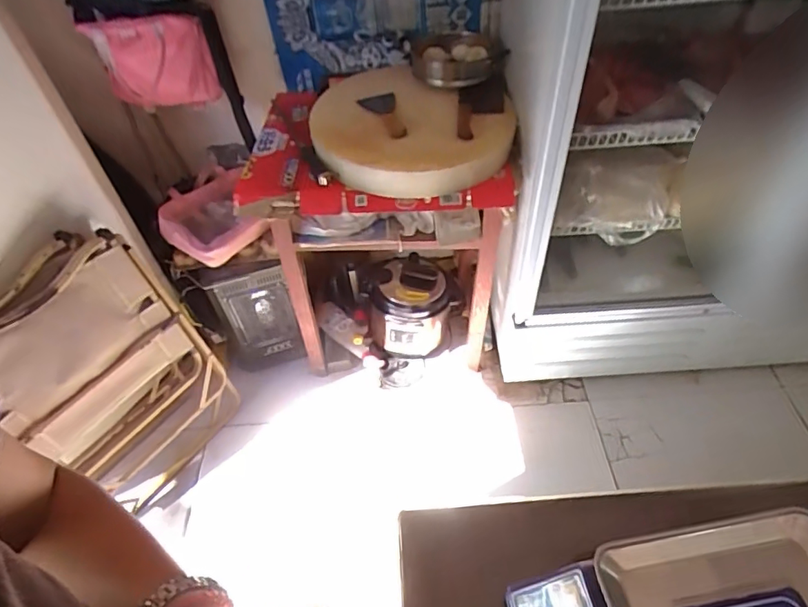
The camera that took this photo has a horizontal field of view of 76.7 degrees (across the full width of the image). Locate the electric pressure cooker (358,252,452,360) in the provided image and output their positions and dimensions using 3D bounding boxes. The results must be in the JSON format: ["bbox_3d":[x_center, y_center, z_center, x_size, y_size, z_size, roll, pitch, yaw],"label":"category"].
[{"bbox_3d":[0.007,0.005,1.678,0.269,0.259,0.281,-8,48,-3],"label":"electric pressure cooker"}]

